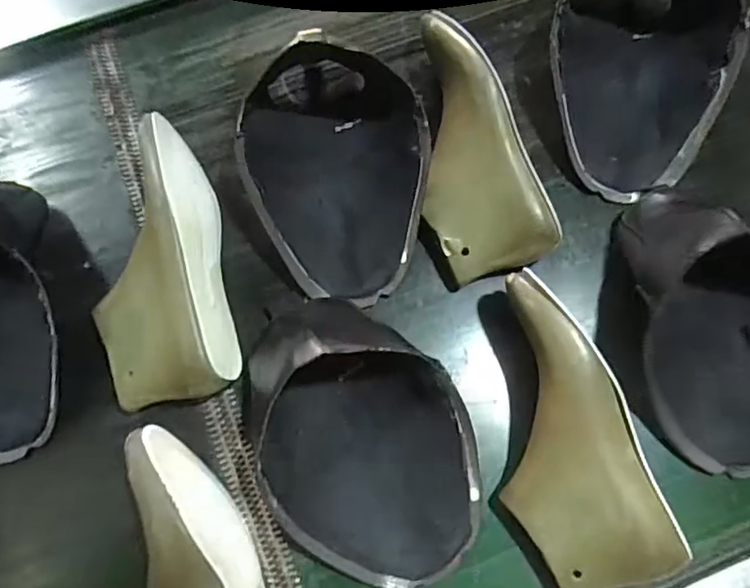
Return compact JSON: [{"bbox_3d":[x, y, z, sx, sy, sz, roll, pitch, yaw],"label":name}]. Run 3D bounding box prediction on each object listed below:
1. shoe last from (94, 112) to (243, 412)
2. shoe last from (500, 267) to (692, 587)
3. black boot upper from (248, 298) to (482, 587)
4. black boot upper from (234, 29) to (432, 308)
[{"bbox_3d":[-0.210,-0.031,0.555,0.120,0.100,0.265,-10,76,-4],"label":"shoe last"},{"bbox_3d":[0.163,0.124,0.514,0.109,0.085,0.272,-19,77,-6],"label":"shoe last"},{"bbox_3d":[-0.011,0.127,0.501,0.177,0.115,0.263,-23,77,-7],"label":"black boot upper"},{"bbox_3d":[-0.046,-0.154,0.600,0.176,0.111,0.316,-14,76,-5],"label":"black boot upper"}]

